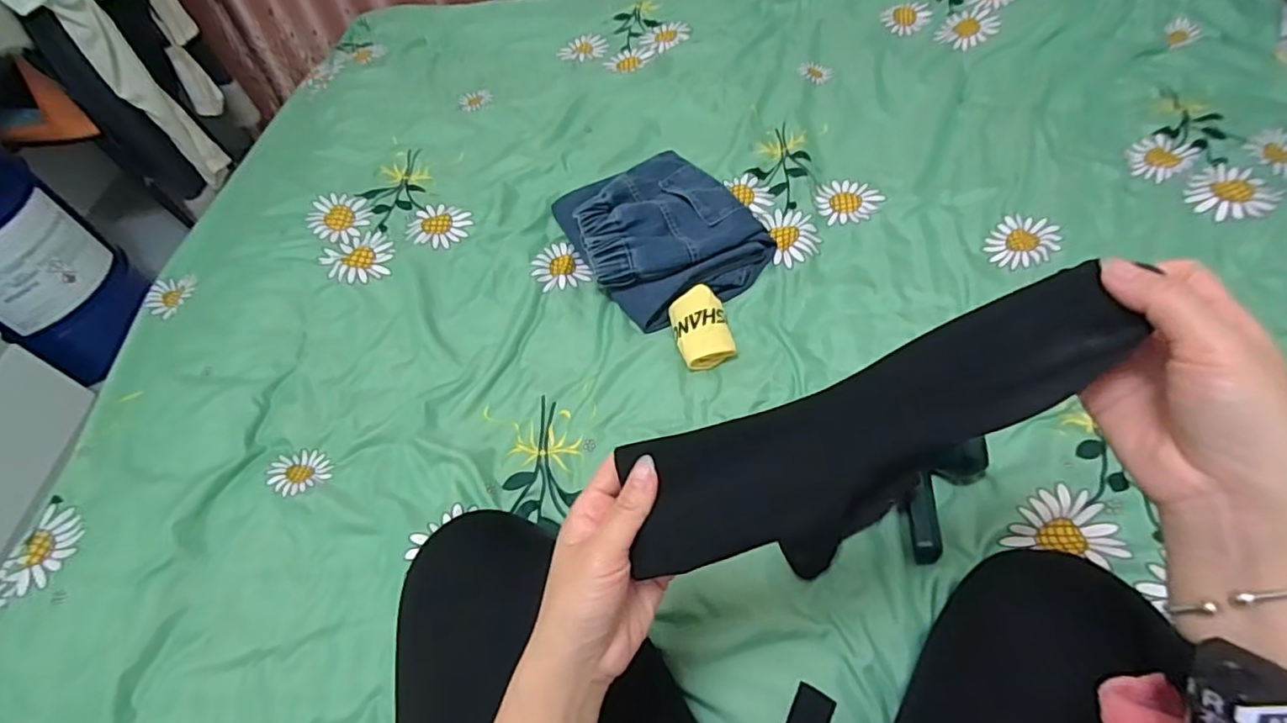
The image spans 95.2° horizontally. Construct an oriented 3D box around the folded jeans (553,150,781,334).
[{"bbox_3d":[0.021,-0.182,0.769,0.222,0.045,0.262,-26,58,-12],"label":"folded jeans"}]

